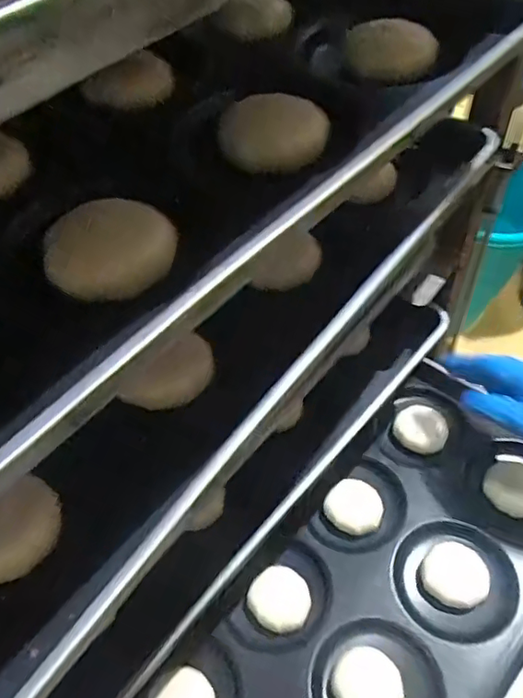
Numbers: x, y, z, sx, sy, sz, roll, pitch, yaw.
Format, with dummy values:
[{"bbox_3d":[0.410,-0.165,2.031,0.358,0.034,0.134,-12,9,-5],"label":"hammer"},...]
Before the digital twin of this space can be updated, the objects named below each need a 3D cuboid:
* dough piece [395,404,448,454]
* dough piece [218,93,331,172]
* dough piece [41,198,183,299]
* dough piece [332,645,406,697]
[{"bbox_3d":[0.173,0.084,0.604,0.054,0.017,0.053,-2,52,3],"label":"dough piece"},{"bbox_3d":[0.007,-0.118,0.301,0.057,0.016,0.048,-3,52,2],"label":"dough piece"},{"bbox_3d":[-0.067,-0.046,0.251,0.056,0.018,0.045,-11,52,-4],"label":"dough piece"},{"bbox_3d":[0.088,0.274,0.456,0.054,0.010,0.053,18,56,18],"label":"dough piece"}]

